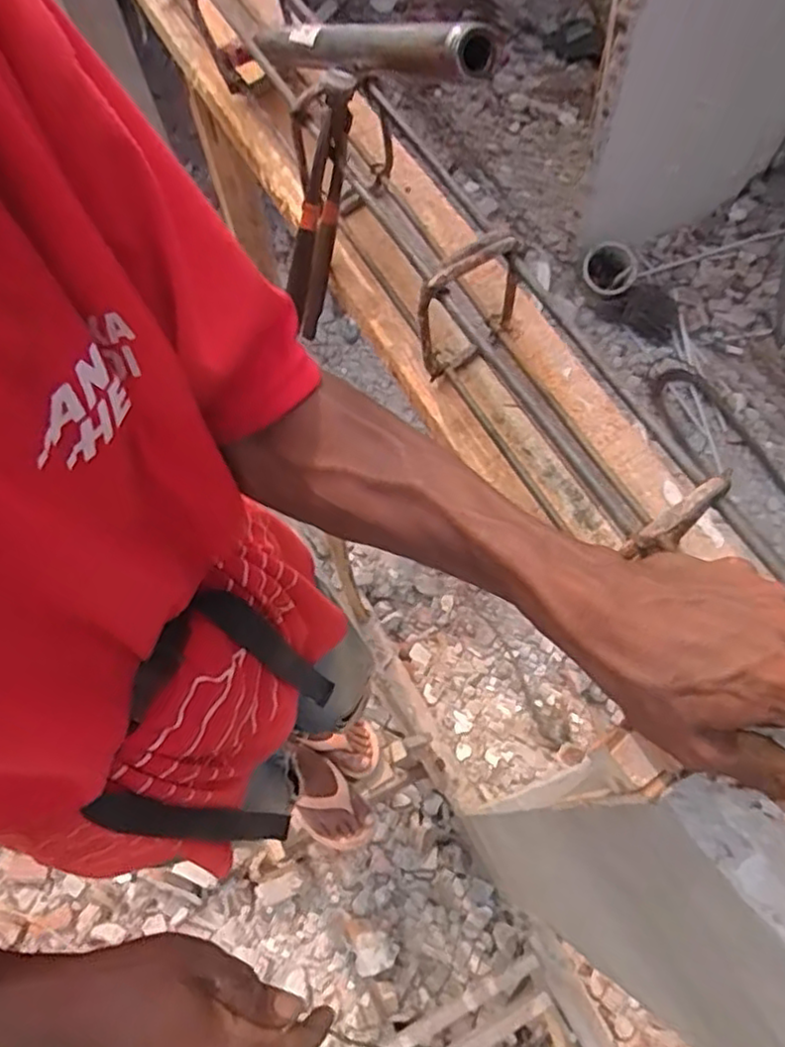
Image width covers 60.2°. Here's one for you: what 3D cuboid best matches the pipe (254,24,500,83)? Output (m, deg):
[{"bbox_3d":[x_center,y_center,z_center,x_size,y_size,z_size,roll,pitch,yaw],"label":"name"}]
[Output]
[{"bbox_3d":[-0.028,-0.308,0.440,0.019,0.025,0.313,-31,43,-10],"label":"pipe"}]

